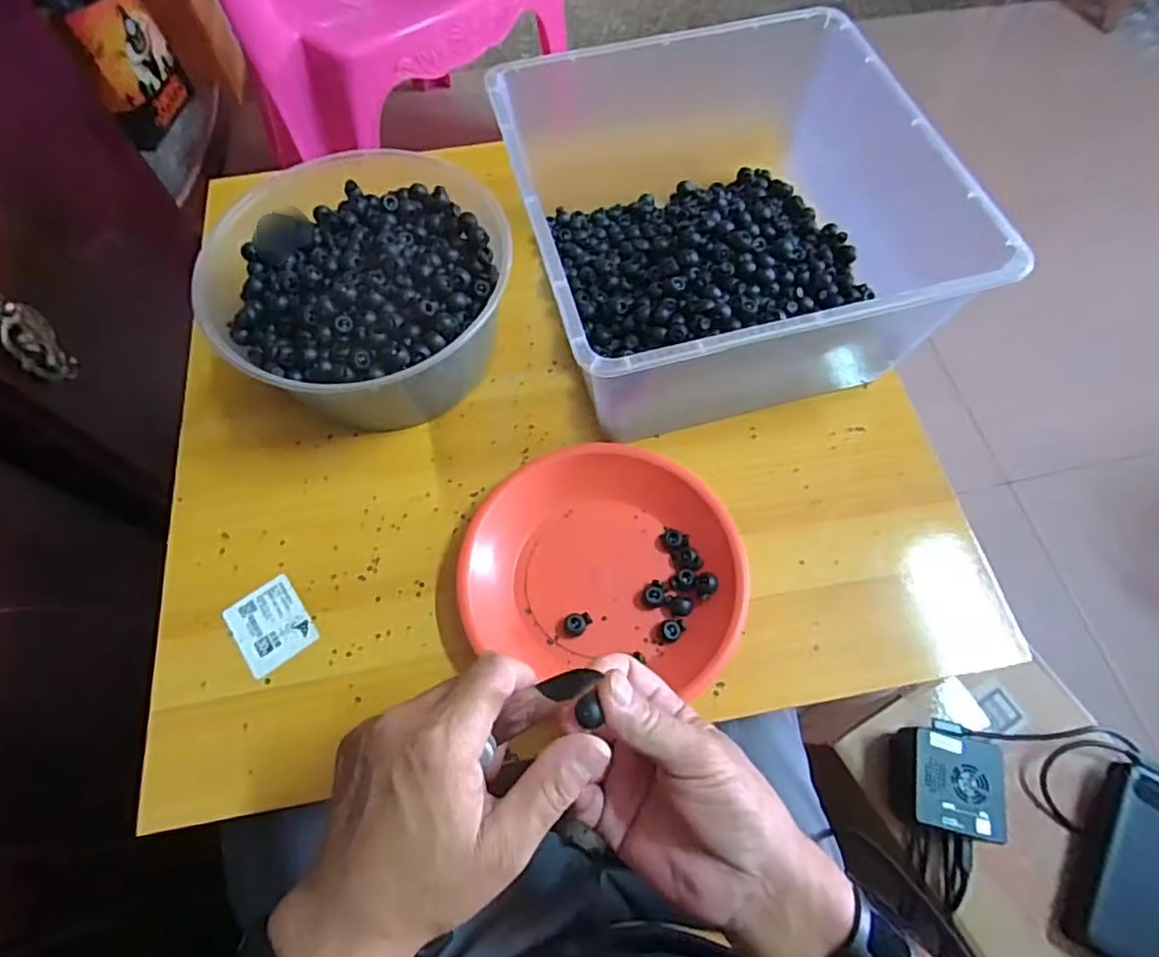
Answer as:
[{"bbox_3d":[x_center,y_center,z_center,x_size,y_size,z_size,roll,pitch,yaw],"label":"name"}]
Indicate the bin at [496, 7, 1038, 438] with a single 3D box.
[{"bbox_3d":[0.108,-0.191,0.498,0.296,0.148,0.289,-14,66,-7],"label":"bin"}]

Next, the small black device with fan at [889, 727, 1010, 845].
[{"bbox_3d":[0.318,0.267,0.543,0.079,0.055,0.080,11,65,5],"label":"small black device with fan"}]

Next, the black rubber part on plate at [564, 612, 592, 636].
[{"bbox_3d":[-0.001,0.103,0.434,0.019,0.009,0.014,-8,65,-4],"label":"black rubber part on plate"}]

